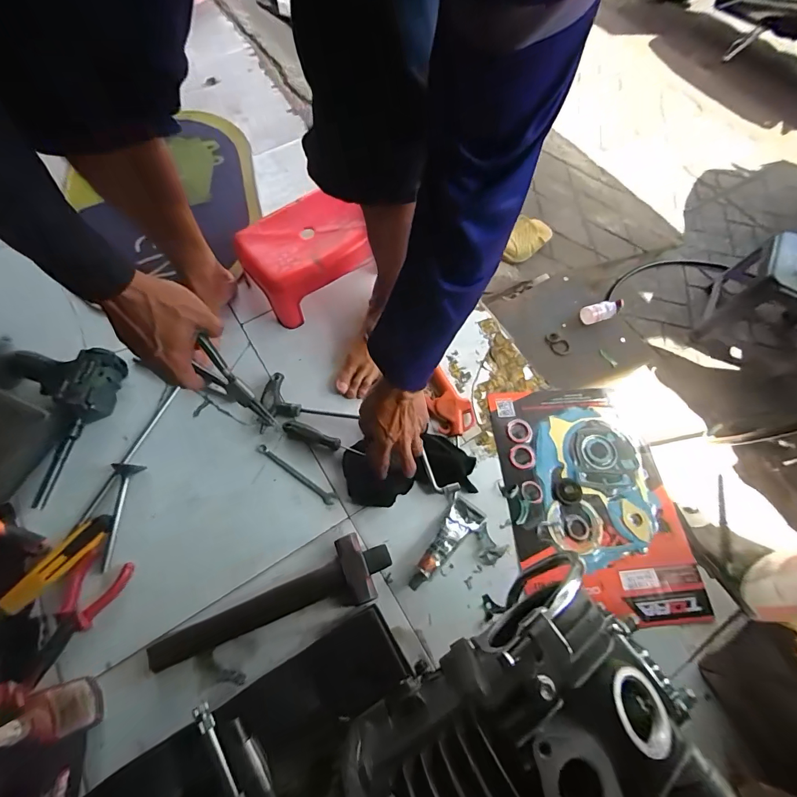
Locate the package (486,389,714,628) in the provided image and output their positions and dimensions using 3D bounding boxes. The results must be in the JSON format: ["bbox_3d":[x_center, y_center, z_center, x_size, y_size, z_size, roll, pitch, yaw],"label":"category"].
[{"bbox_3d":[0.290,0.146,0.603,0.251,0.007,0.348,-4,65,-5],"label":"package"}]

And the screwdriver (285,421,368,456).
[{"bbox_3d":[-0.118,0.064,0.619,0.132,0.023,0.021,20,65,6],"label":"screwdriver"}]

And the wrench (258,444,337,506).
[{"bbox_3d":[-0.158,0.115,0.612,0.147,0.011,0.017,34,68,12],"label":"wrench"}]

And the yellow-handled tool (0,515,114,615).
[{"bbox_3d":[-0.449,0.213,0.523,0.037,0.014,0.140,35,68,13],"label":"yellow-handled tool"}]

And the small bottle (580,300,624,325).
[{"bbox_3d":[0.448,-0.190,0.867,0.090,0.031,0.037,-14,66,-9],"label":"small bottle"}]

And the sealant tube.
[{"bbox_3d":[0.062,0.200,0.556,0.048,0.028,0.140,41,69,15],"label":"sealant tube"}]

